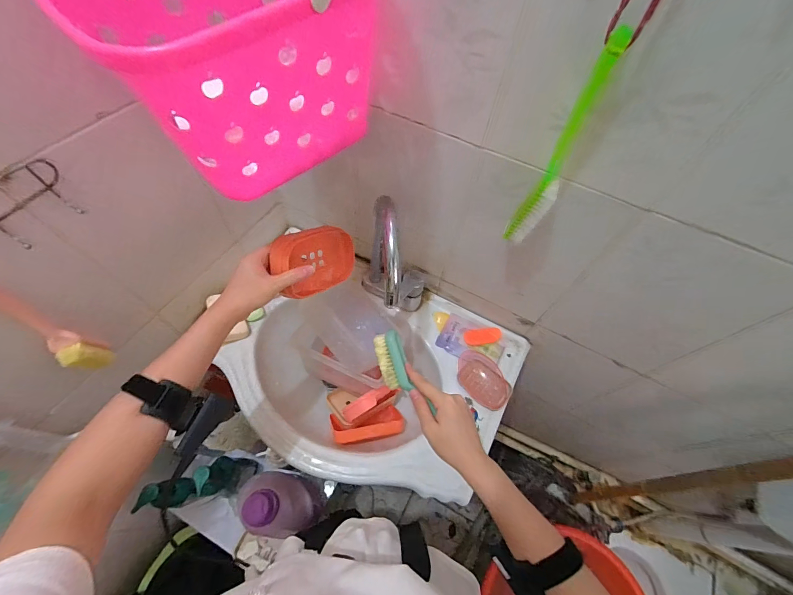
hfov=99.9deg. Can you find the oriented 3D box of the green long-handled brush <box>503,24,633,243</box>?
[{"bbox_3d":[0.168,-0.142,0.349,0.033,0.218,0.025,27,61,12],"label":"green long-handled brush"}]

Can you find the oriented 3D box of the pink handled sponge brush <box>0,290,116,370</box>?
[{"bbox_3d":[-0.431,0.042,0.407,0.039,0.193,0.040,32,62,14],"label":"pink handled sponge brush"}]

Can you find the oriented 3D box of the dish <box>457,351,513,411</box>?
[{"bbox_3d":[0.160,0.153,0.622,0.069,0.023,0.111,-34,67,-22],"label":"dish"}]

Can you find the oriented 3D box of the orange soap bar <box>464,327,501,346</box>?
[{"bbox_3d":[0.172,0.078,0.667,0.072,0.011,0.030,-6,60,-8],"label":"orange soap bar"}]

